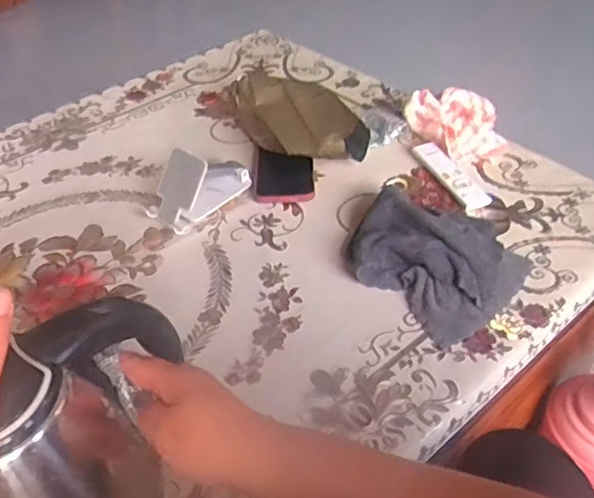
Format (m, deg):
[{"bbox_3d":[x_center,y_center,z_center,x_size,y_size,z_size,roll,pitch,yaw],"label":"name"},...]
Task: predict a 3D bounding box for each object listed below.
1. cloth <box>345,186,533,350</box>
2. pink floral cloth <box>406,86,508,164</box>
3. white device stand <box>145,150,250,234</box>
[{"bbox_3d":[0.160,-0.001,0.682,0.177,0.046,0.191,-32,51,-26],"label":"cloth"},{"bbox_3d":[0.243,-0.191,0.885,0.130,0.040,0.131,-27,72,-25],"label":"pink floral cloth"},{"bbox_3d":[-0.124,-0.091,0.758,0.065,0.074,0.140,31,54,31],"label":"white device stand"}]

